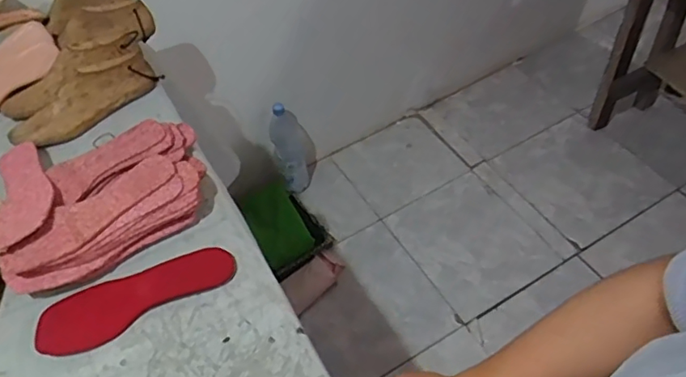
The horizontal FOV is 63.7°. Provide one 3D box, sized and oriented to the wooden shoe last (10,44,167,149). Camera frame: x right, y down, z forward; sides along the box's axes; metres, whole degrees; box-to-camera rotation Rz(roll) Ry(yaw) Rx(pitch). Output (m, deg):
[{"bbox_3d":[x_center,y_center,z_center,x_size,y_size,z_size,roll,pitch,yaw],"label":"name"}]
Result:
[{"bbox_3d":[-0.426,-0.148,0.904,0.245,0.075,0.076,-37,58,-21],"label":"wooden shoe last"}]

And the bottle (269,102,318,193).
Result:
[{"bbox_3d":[-0.149,-0.128,1.679,0.123,0.321,0.113,-11,53,-4],"label":"bottle"}]

